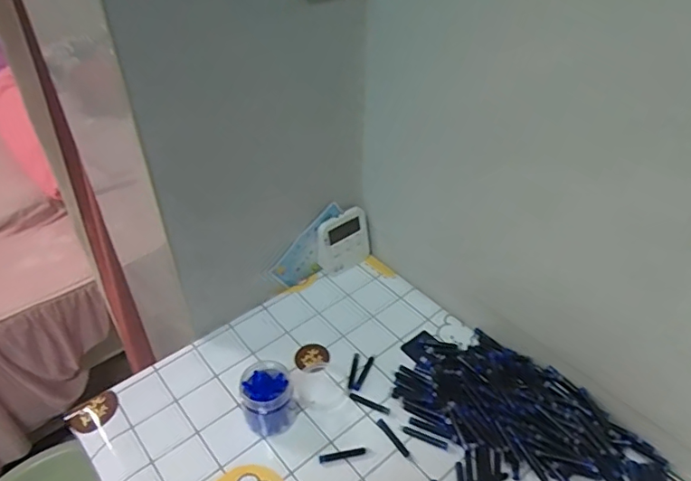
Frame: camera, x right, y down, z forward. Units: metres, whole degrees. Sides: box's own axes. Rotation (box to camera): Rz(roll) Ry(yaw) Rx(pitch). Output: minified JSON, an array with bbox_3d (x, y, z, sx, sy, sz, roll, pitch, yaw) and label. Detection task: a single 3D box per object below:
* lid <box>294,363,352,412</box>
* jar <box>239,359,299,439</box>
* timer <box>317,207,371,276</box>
[{"bbox_3d":[-0.025,0.156,0.562,0.057,0.008,0.058,0,41,0],"label":"lid"},{"bbox_3d":[-0.076,0.156,0.519,0.053,0.056,0.052,0,41,0],"label":"jar"},{"bbox_3d":[-0.003,0.000,0.692,0.077,0.079,0.019,-28,34,-28],"label":"timer"}]

